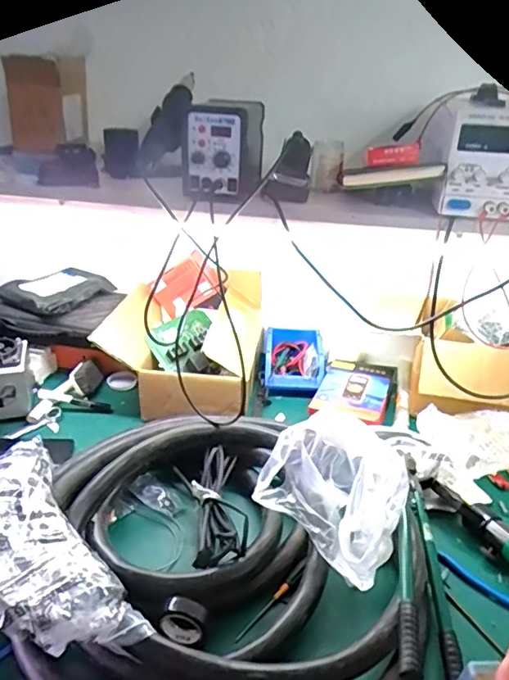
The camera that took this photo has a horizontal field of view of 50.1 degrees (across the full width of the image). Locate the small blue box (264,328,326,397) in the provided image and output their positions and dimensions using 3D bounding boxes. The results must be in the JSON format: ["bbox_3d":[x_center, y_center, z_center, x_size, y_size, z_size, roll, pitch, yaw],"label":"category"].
[{"bbox_3d":[0.087,0.041,1.204,0.136,0.064,0.197,4,27,4],"label":"small blue box"}]

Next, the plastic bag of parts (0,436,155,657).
[{"bbox_3d":[-0.273,0.237,0.651,0.149,0.090,0.333,-19,34,-34],"label":"plastic bag of parts"}]

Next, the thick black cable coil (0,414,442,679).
[{"bbox_3d":[-0.088,0.287,0.715,0.598,0.087,0.517,-12,30,-24],"label":"thick black cable coil"}]

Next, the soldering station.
[{"bbox_3d":[-0.051,-0.304,0.870,0.099,0.134,0.149,8,28,11],"label":"soldering station"}]

